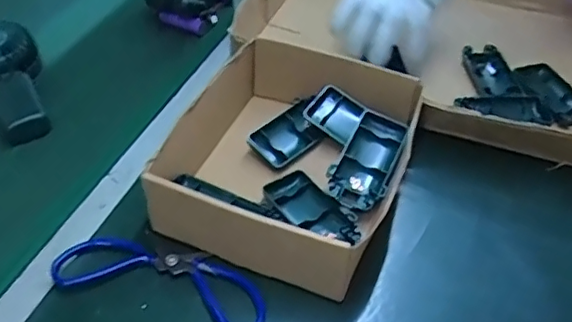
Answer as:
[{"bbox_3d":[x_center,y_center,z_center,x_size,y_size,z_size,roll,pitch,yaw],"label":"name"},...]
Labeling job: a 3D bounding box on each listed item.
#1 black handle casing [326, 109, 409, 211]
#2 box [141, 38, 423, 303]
[{"bbox_3d":[0.074,0.002,0.523,0.051,0.025,0.093,26,68,18],"label":"black handle casing"},{"bbox_3d":[0.005,-0.005,0.515,0.182,0.077,0.208,16,47,15],"label":"box"}]

